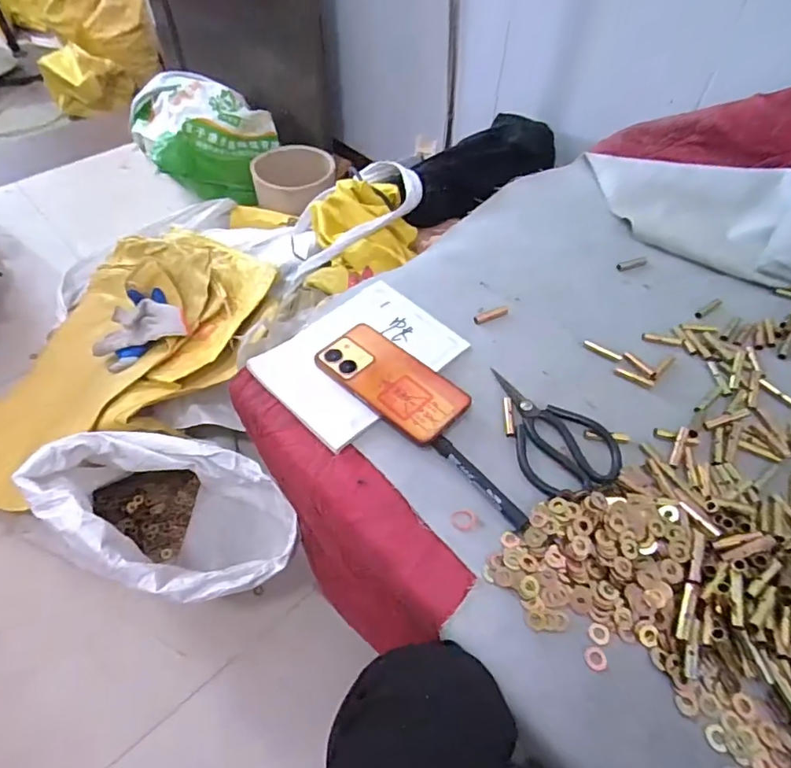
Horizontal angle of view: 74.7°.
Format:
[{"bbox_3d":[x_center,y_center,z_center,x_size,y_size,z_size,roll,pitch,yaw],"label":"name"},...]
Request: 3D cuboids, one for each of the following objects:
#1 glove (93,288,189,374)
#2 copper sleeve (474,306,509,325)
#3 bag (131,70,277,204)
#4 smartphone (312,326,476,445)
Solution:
[{"bbox_3d":[-0.510,-0.115,1.013,0.169,0.065,0.147,-31,60,-23],"label":"glove"},{"bbox_3d":[0.118,-0.083,0.631,0.047,0.013,0.012,-19,55,-16],"label":"copper sleeve"},{"bbox_3d":[-0.546,-0.703,1.480,0.369,0.231,0.403,-18,55,-15],"label":"bag"},{"bbox_3d":[-0.005,-0.006,0.556,0.168,0.011,0.077,37,66,27],"label":"smartphone"}]

